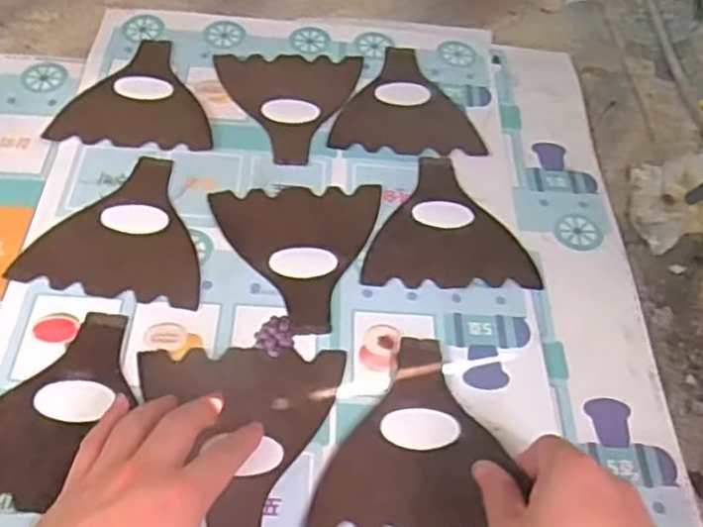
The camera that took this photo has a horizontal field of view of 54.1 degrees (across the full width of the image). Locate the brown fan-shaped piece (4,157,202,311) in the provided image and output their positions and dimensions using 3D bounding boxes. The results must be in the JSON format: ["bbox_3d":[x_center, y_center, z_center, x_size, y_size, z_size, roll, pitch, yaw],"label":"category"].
[{"bbox_3d":[-0.169,-0.030,0.523,0.128,0.004,0.128,9,56,-1],"label":"brown fan-shaped piece"}]

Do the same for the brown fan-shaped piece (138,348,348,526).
[{"bbox_3d":[-0.071,0.110,0.432,0.130,0.006,0.129,1,52,-5],"label":"brown fan-shaped piece"}]

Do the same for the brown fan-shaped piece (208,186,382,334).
[{"bbox_3d":[-0.037,-0.007,0.520,0.127,0.005,0.130,-3,56,-7],"label":"brown fan-shaped piece"}]

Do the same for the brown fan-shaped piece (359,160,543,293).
[{"bbox_3d":[0.075,-0.036,0.551,0.130,0.004,0.126,1,55,-5],"label":"brown fan-shaped piece"}]

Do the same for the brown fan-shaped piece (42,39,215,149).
[{"bbox_3d":[-0.182,-0.151,0.604,0.127,0.005,0.129,5,55,-2],"label":"brown fan-shaped piece"}]

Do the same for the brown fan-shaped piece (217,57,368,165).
[{"bbox_3d":[-0.050,-0.138,0.600,0.124,0.004,0.127,-3,56,-7],"label":"brown fan-shaped piece"}]

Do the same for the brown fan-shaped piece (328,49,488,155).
[{"bbox_3d":[0.049,-0.150,0.626,0.127,0.004,0.131,3,55,-3],"label":"brown fan-shaped piece"}]

